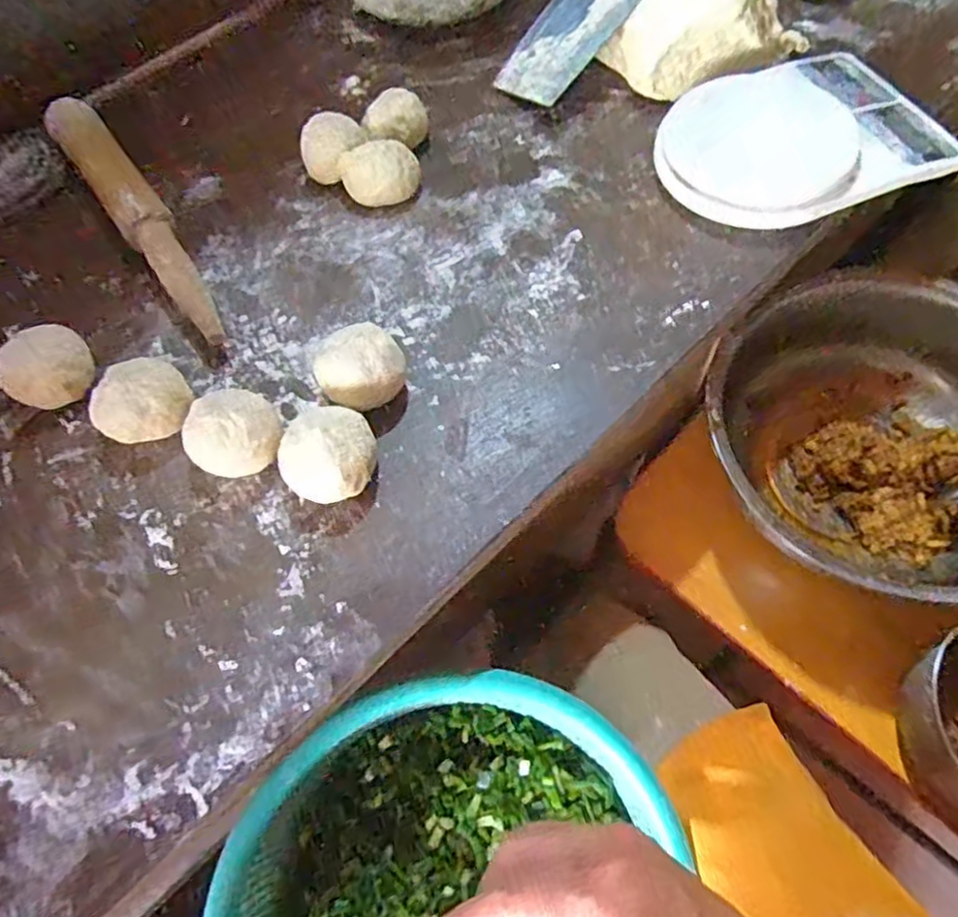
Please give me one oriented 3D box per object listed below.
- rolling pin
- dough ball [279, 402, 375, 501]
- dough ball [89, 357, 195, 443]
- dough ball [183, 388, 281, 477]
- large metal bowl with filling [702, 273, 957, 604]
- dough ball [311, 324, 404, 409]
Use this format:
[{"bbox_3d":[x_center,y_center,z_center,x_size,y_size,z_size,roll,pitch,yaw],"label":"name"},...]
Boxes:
[{"bbox_3d":[-0.264,-0.194,0.517,0.038,0.029,0.291,-35,66,-14],"label":"rolling pin"},{"bbox_3d":[-0.088,-0.002,0.403,0.052,0.043,0.054,-2,62,3],"label":"dough ball"},{"bbox_3d":[-0.213,-0.035,0.428,0.059,0.040,0.052,-5,62,1],"label":"dough ball"},{"bbox_3d":[-0.149,-0.013,0.413,0.056,0.048,0.051,-2,62,3],"label":"dough ball"},{"bbox_3d":[0.326,-0.007,0.549,0.266,0.107,0.266,-2,62,3],"label":"large metal bowl with filling"},{"bbox_3d":[-0.075,-0.055,0.434,0.053,0.042,0.057,-2,62,3],"label":"dough ball"}]

